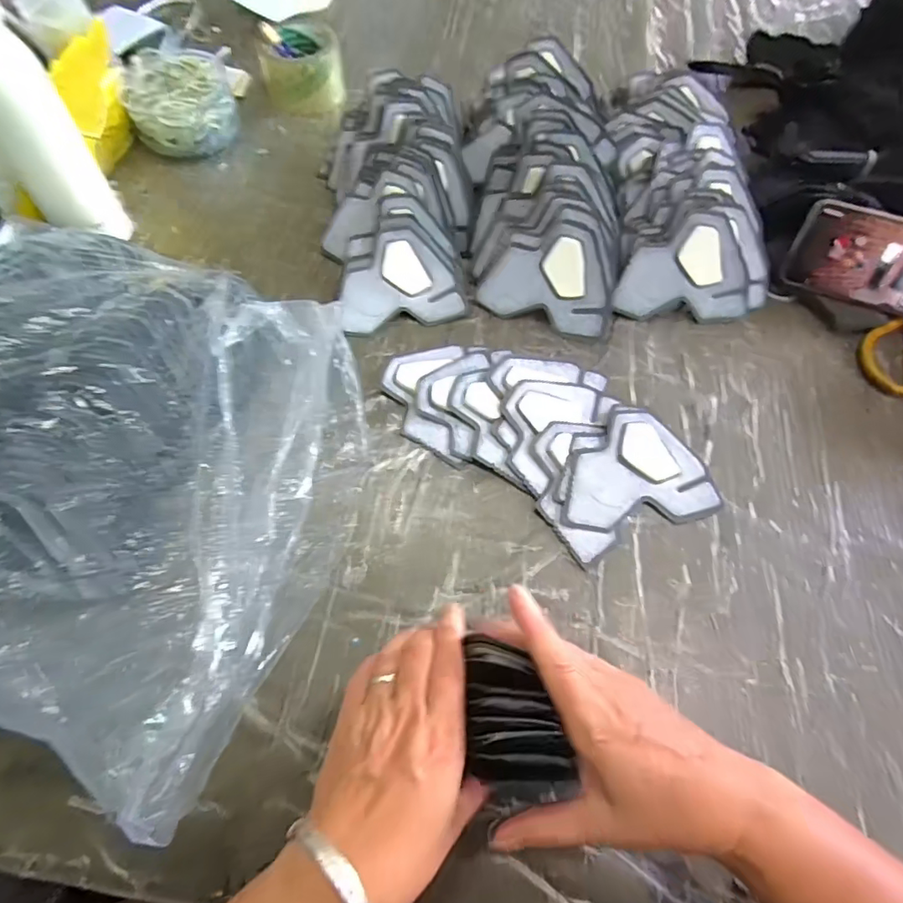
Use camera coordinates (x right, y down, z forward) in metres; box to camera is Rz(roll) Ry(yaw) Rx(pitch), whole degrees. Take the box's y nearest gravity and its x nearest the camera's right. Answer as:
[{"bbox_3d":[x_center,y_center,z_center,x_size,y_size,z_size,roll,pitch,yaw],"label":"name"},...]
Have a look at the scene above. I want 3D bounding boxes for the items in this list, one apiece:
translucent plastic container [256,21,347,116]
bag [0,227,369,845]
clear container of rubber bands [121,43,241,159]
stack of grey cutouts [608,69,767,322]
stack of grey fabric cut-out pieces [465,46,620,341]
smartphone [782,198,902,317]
[{"bbox_3d":[-0.189,-0.484,0.699,0.101,0.057,0.099,-11,64,-6],"label":"translucent plastic container"},{"bbox_3d":[-0.263,-0.008,0.418,0.368,0.098,0.377,21,65,10],"label":"bag"},{"bbox_3d":[-0.324,-0.429,0.668,0.122,0.066,0.132,-16,64,-8],"label":"clear container of rubber bands"},{"bbox_3d":[0.232,-0.294,0.581,0.133,0.071,0.326,1,65,-1],"label":"stack of grey cutouts"},{"bbox_3d":[0.095,-0.283,0.559,0.149,0.082,0.330,-3,63,-2],"label":"stack of grey fabric cut-out pieces"},{"bbox_3d":[0.399,-0.173,0.508,0.157,0.074,0.010,24,39,12],"label":"smartphone"}]

